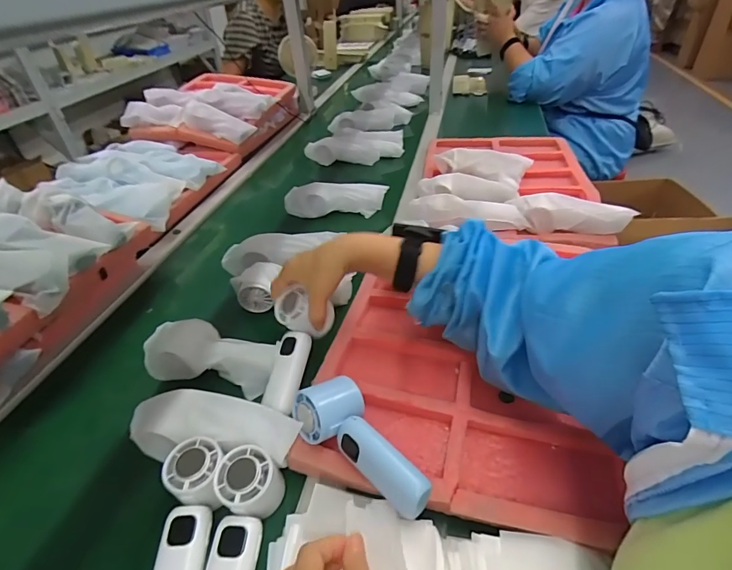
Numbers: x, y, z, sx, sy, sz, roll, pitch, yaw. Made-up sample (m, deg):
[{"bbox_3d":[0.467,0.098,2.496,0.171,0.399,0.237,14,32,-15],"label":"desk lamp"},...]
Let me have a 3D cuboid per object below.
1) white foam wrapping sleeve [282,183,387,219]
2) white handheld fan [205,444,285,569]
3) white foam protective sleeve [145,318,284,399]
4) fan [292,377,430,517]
[{"bbox_3d":[-0.060,-0.174,0.830,0.208,0.057,0.054,-4,39,0],"label":"white foam wrapping sleeve"},{"bbox_3d":[-0.113,0.228,0.356,0.051,0.038,0.152,0,54,6],"label":"white handheld fan"},{"bbox_3d":[-0.192,0.092,0.521,0.176,0.054,0.071,6,40,13],"label":"white foam protective sleeve"},{"bbox_3d":[-0.010,0.155,0.381,0.070,0.047,0.149,-23,42,-21],"label":"fan"}]

